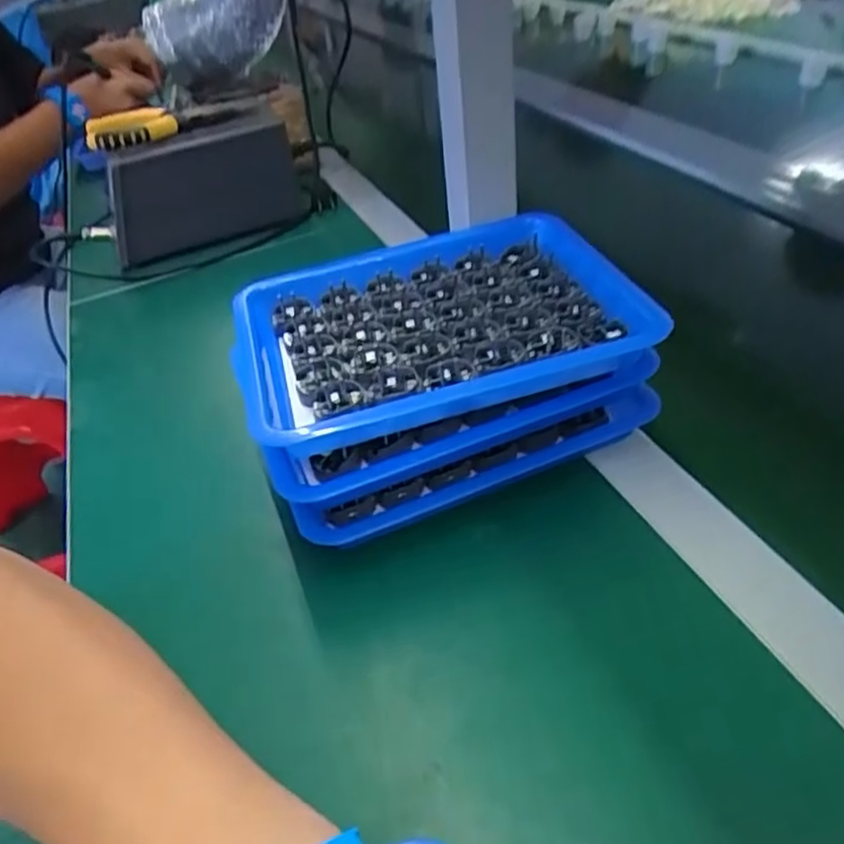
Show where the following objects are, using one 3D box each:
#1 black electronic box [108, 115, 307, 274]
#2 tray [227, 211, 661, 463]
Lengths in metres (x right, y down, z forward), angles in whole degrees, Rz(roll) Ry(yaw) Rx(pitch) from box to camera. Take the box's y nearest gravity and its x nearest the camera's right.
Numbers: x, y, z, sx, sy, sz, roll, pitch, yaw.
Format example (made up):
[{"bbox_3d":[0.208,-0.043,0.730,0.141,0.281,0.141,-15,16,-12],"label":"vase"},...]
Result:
[{"bbox_3d":[-0.213,-0.226,0.701,0.190,0.107,0.038,-24,42,-20],"label":"black electronic box"},{"bbox_3d":[0.004,-0.055,0.407,0.218,0.033,0.171,-16,40,-12],"label":"tray"}]

